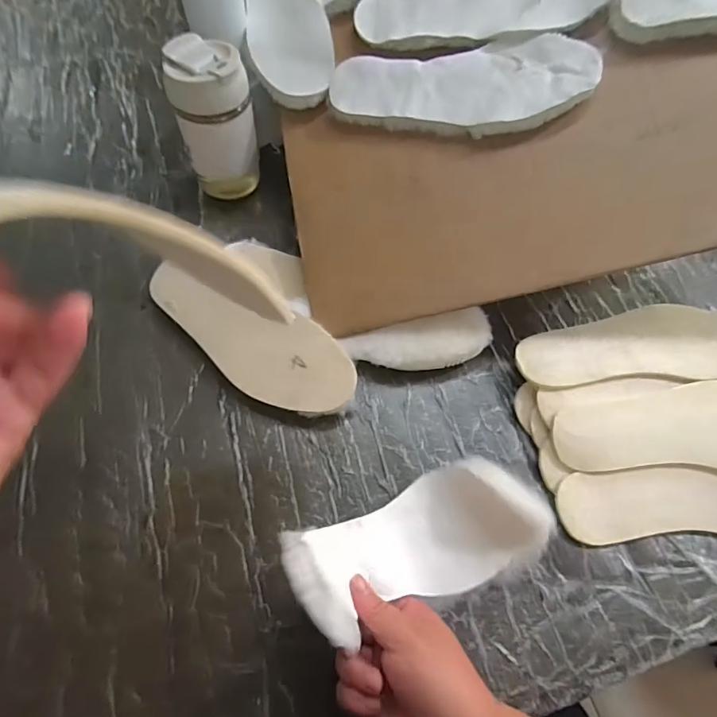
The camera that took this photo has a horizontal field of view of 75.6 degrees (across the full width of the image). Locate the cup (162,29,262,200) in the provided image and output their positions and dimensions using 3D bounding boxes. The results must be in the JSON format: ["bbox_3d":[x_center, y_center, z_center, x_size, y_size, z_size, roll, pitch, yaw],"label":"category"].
[{"bbox_3d":[-0.157,-0.256,0.517,0.083,0.154,0.067,-12,61,-10],"label":"cup"}]

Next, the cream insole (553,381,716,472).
[{"bbox_3d":[0.309,0.063,0.431,0.251,0.010,0.085,2,66,-1],"label":"cream insole"}]

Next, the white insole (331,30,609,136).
[{"bbox_3d":[0.096,-0.264,0.454,0.249,0.013,0.090,-1,88,12],"label":"white insole"}]

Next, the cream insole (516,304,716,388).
[{"bbox_3d":[0.283,-0.015,0.466,0.247,0.019,0.081,-3,60,-5],"label":"cream insole"}]

